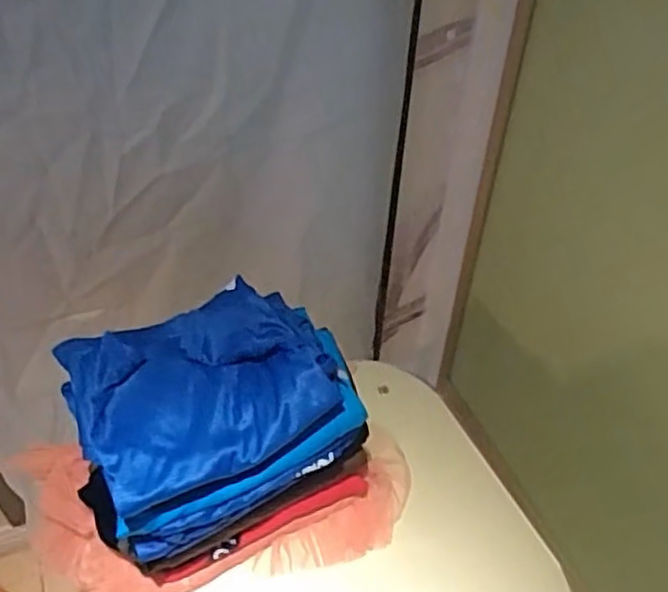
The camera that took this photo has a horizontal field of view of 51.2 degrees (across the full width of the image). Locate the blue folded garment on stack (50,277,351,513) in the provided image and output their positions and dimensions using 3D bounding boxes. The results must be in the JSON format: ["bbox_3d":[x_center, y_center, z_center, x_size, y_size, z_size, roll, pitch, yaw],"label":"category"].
[{"bbox_3d":[-0.144,0.091,0.763,0.267,0.045,0.215,-22,51,-21],"label":"blue folded garment on stack"}]

